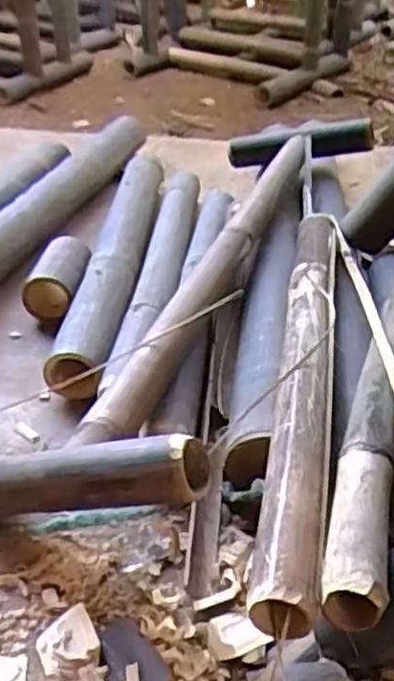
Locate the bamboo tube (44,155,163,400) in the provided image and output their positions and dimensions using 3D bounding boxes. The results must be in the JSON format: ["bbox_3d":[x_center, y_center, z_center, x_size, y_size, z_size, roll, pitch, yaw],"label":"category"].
[{"bbox_3d":[-0.125,-0.136,1.131,0.080,0.075,0.691,1,36,4],"label":"bamboo tube"}]

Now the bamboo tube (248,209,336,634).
[{"bbox_3d":[0.116,0.022,0.761,0.053,0.047,0.624,4,36,9],"label":"bamboo tube"}]

